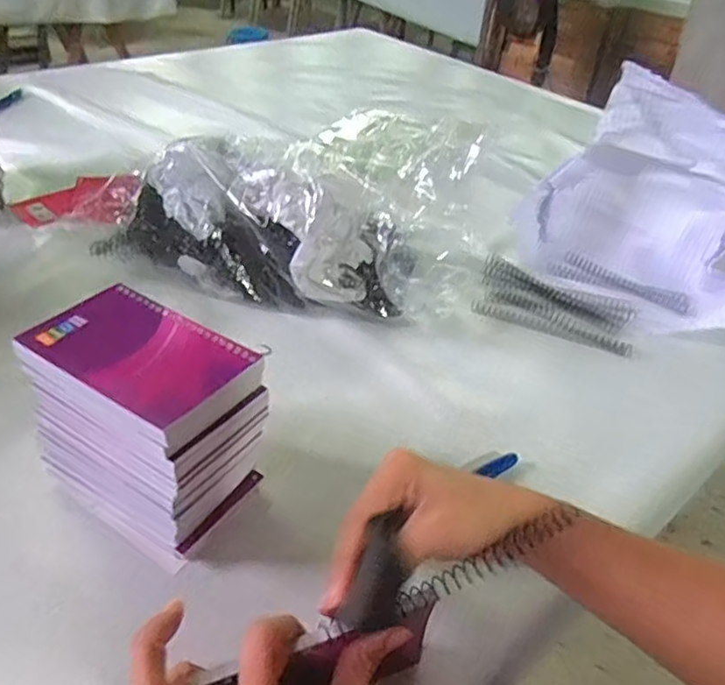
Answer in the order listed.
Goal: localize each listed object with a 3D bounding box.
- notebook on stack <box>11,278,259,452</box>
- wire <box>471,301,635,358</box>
[{"bbox_3d":[-0.133,0.008,0.380,0.135,0.015,0.088,24,43,22],"label":"notebook on stack"},{"bbox_3d":[0.189,-0.015,0.629,0.159,0.008,0.021,18,41,16],"label":"wire"}]

